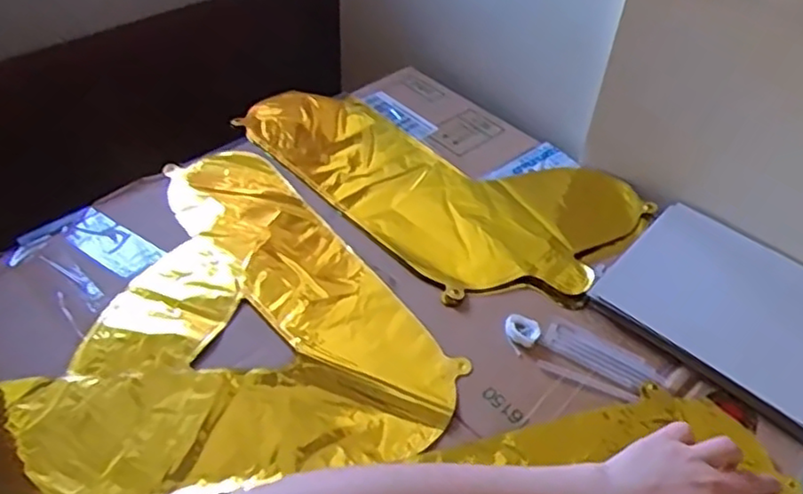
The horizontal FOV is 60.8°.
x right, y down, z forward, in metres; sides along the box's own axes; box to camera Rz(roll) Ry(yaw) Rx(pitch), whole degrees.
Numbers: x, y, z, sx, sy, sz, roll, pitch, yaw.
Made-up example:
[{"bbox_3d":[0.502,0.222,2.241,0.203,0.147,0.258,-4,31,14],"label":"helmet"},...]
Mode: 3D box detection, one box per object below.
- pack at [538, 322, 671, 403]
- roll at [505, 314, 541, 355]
[{"bbox_3d":[0.161,0.093,0.548,0.096,0.004,0.051,21,48,16],"label":"pack"},{"bbox_3d":[0.098,0.069,0.557,0.027,0.011,0.029,2,46,-2],"label":"roll"}]

